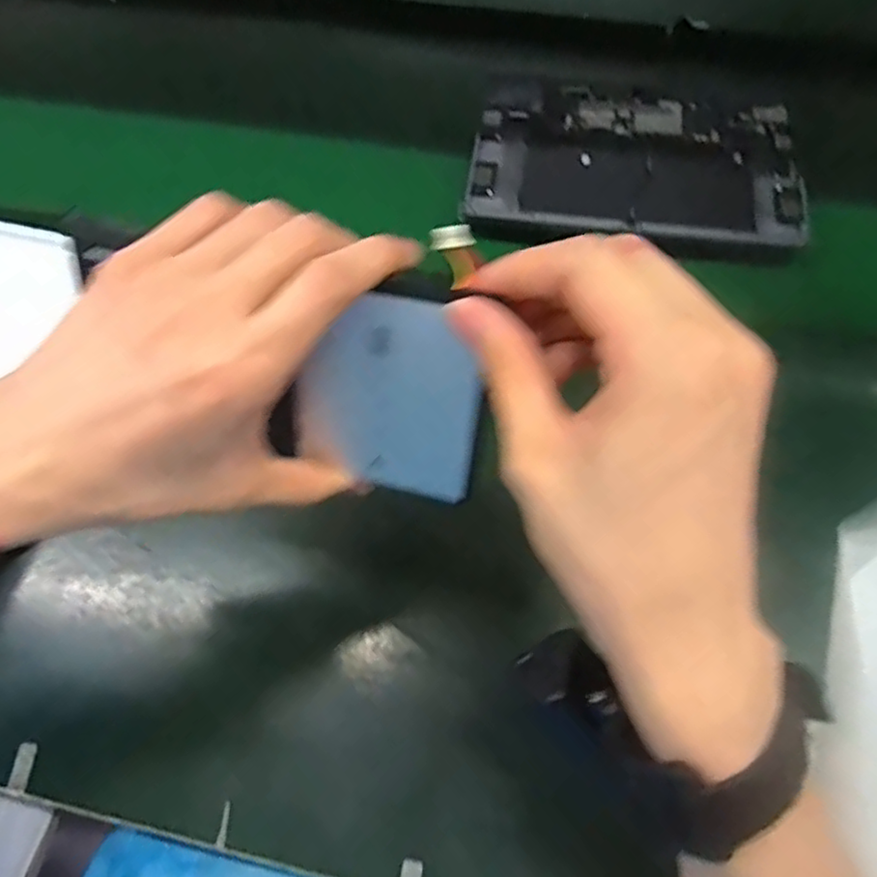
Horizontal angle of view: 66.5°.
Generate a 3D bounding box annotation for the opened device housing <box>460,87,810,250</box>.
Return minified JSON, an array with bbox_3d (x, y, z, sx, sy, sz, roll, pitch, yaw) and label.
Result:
[{"bbox_3d":[0.153,-0.216,0.530,0.249,0.020,0.148,9,63,7],"label":"opened device housing"}]

